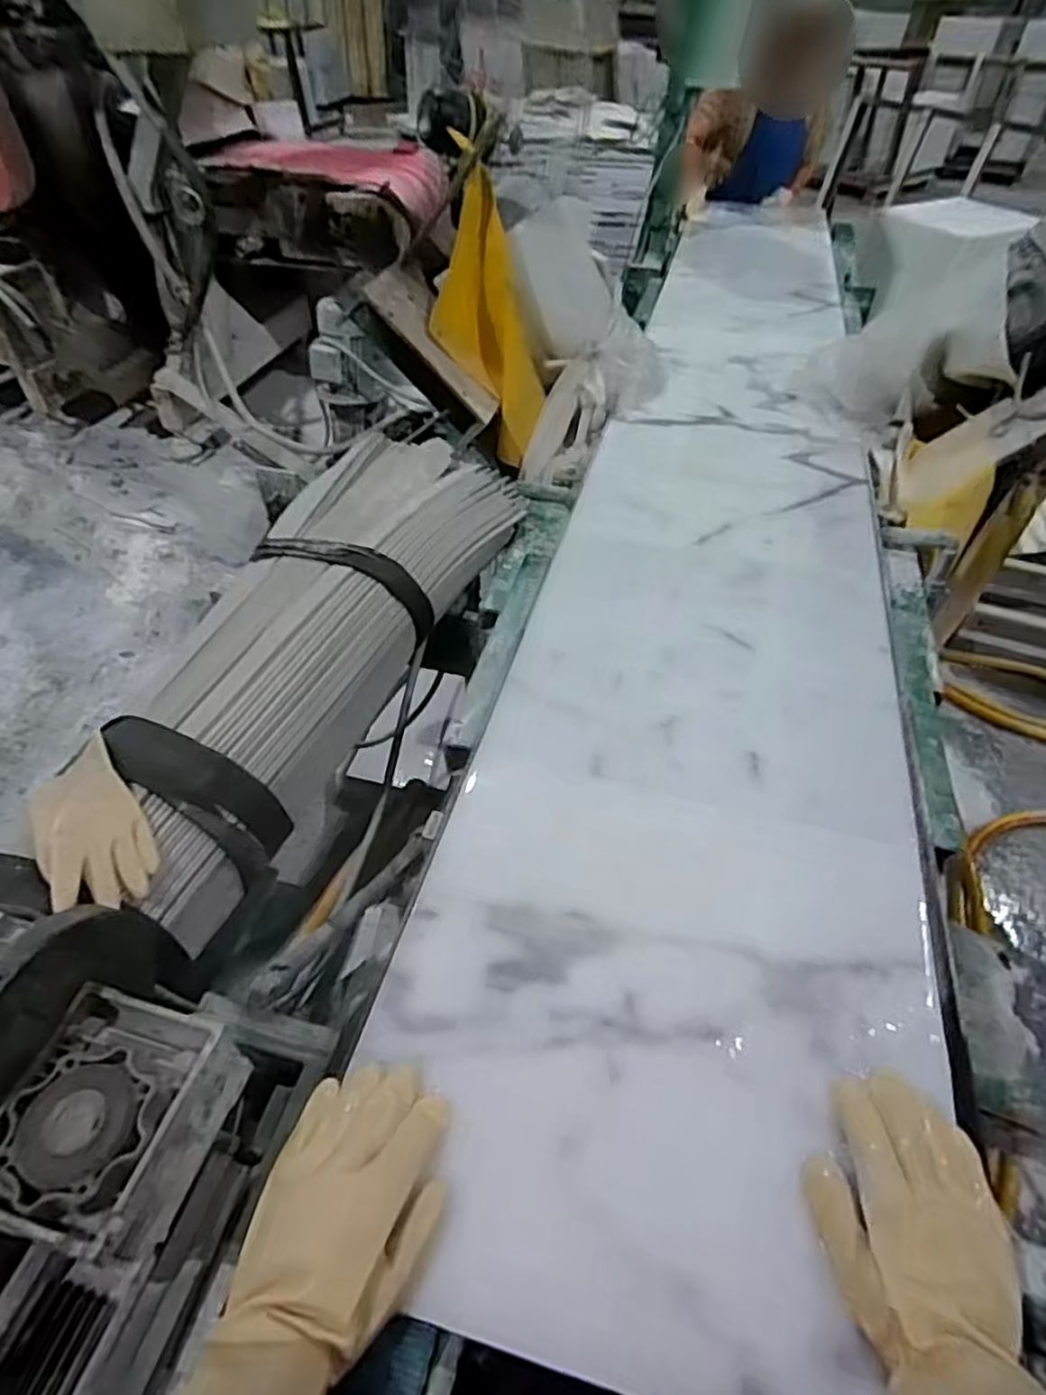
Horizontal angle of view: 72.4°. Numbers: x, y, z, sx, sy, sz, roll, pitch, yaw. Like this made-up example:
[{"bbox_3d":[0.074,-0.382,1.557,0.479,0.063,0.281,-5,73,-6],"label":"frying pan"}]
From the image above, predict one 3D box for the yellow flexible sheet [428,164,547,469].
[{"bbox_3d":[-0.072,-0.657,1.300,0.153,0.464,0.093,-31,31,-28],"label":"yellow flexible sheet"}]

